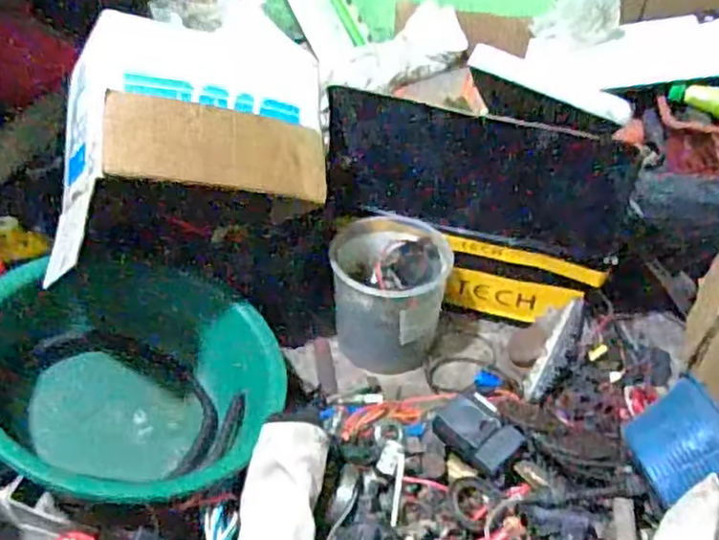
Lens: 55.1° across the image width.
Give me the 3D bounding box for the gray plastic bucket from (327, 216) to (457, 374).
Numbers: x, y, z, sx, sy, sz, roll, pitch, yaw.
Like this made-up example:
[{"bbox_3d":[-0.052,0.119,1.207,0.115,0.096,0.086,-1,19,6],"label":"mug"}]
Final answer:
[{"bbox_3d":[0.044,0.031,1.013,0.165,0.164,0.141,7,41,6],"label":"gray plastic bucket"}]

